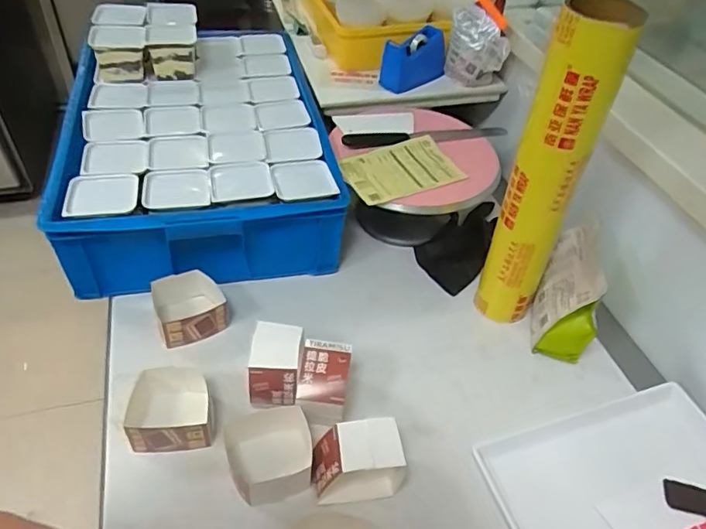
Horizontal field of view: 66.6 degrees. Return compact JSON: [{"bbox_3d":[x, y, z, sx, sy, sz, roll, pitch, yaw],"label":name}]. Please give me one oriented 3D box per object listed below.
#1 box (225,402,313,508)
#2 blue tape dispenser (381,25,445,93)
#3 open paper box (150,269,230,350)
[{"bbox_3d":[-0.098,0.230,0.645,0.103,0.059,0.098,-9,46,-13],"label":"box"},{"bbox_3d":[0.123,-0.405,1.068,0.141,0.099,0.053,-29,54,-29],"label":"blue tape dispenser"},{"bbox_3d":[-0.239,0.066,0.799,0.101,0.059,0.093,-14,48,-18],"label":"open paper box"}]

